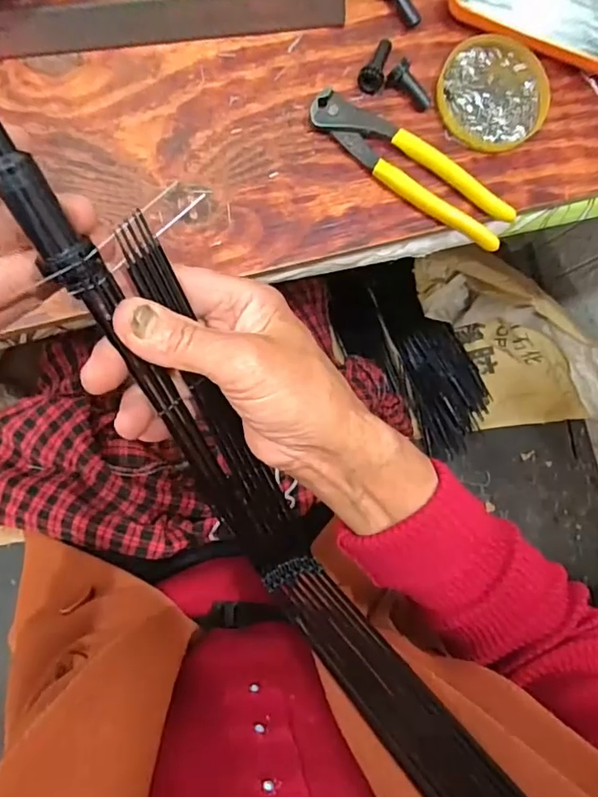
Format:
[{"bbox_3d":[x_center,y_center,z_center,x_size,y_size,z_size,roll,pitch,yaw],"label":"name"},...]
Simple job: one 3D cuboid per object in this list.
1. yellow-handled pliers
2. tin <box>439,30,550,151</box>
[{"bbox_3d":[0.081,-0.165,0.388,0.163,0.013,0.040,33,81,-3],"label":"yellow-handled pliers"},{"bbox_3d":[0.145,-0.230,0.402,0.082,0.010,0.084,1,84,-7],"label":"tin"}]

